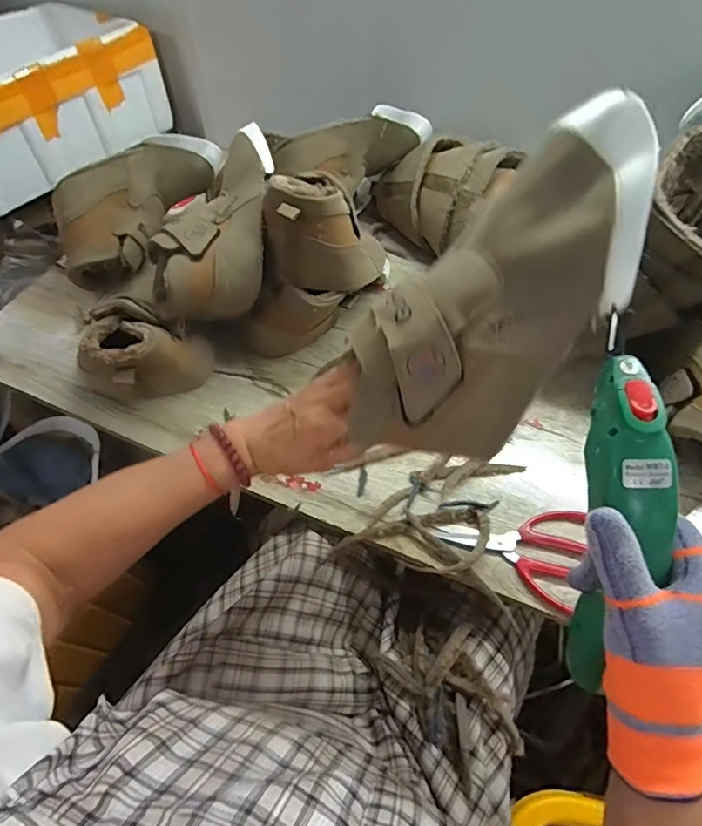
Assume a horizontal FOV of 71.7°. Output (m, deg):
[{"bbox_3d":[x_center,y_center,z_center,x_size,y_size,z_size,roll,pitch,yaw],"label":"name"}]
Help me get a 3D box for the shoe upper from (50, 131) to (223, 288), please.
[{"bbox_3d":[-0.295,-0.294,0.675,0.085,0.127,0.273,35,76,20],"label":"shoe upper"}]

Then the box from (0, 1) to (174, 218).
[{"bbox_3d":[-0.572,-0.539,0.820,0.303,0.152,0.402,31,62,18],"label":"box"}]

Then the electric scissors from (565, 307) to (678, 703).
[{"bbox_3d":[0.160,0.068,0.299,0.037,0.232,0.060,-2,17,-2],"label":"electric scissors"}]

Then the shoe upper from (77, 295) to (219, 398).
[{"bbox_3d":[-0.243,-0.071,0.586,0.131,0.112,0.095,-37,64,-22],"label":"shoe upper"}]

